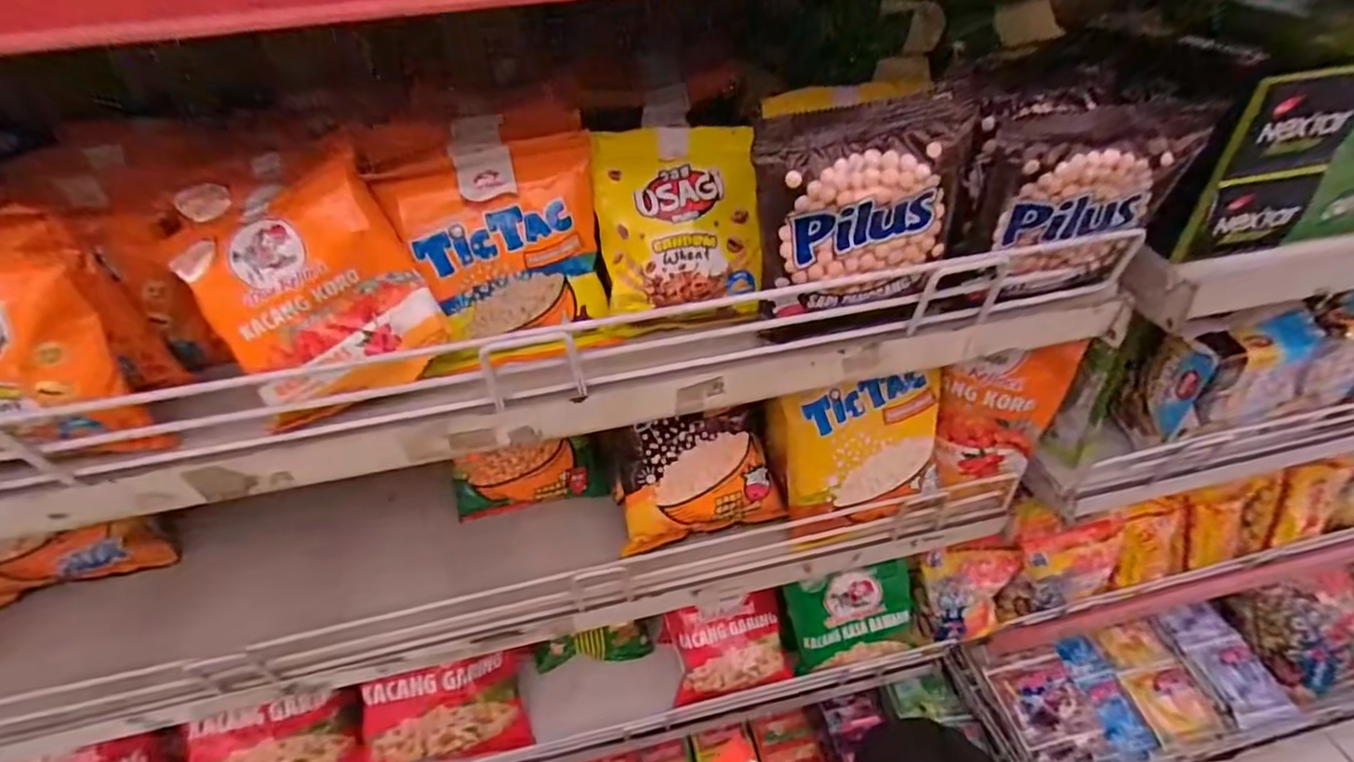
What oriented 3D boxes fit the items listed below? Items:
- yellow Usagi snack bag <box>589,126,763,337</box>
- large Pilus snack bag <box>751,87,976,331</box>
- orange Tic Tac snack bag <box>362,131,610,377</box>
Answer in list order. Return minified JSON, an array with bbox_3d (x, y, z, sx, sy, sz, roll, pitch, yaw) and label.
[{"bbox_3d":[0.001,-0.079,0.323,0.080,0.100,0.018,-6,4,0],"label":"yellow Usagi snack bag"},{"bbox_3d":[0.084,-0.077,0.291,0.096,0.091,0.029,-13,43,-10],"label":"large Pilus snack bag"},{"bbox_3d":[-0.085,-0.062,0.319,0.097,0.102,0.038,-16,19,-9],"label":"orange Tic Tac snack bag"}]

